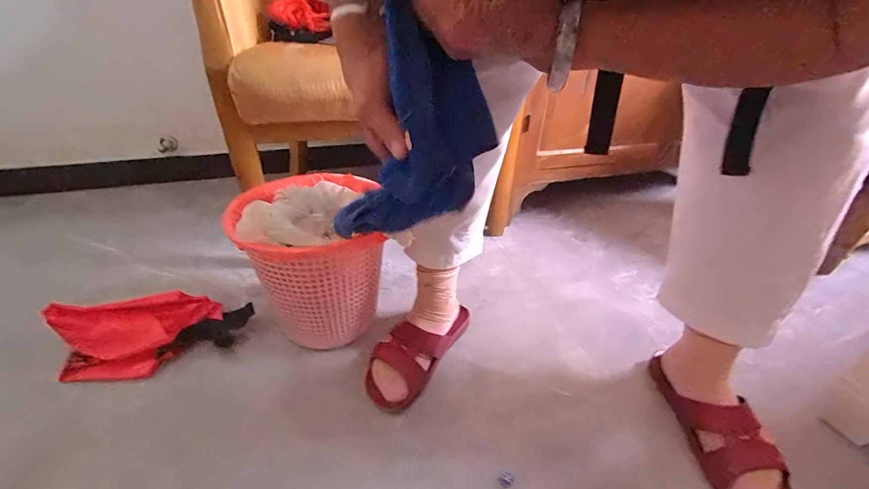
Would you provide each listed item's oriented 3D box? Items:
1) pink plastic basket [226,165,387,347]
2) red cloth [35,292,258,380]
[{"bbox_3d":[-0.216,0.032,0.653,0.207,0.263,0.238,-6,33,-17],"label":"pink plastic basket"},{"bbox_3d":[-0.465,0.138,0.638,0.268,0.078,0.136,-18,38,-33],"label":"red cloth"}]

